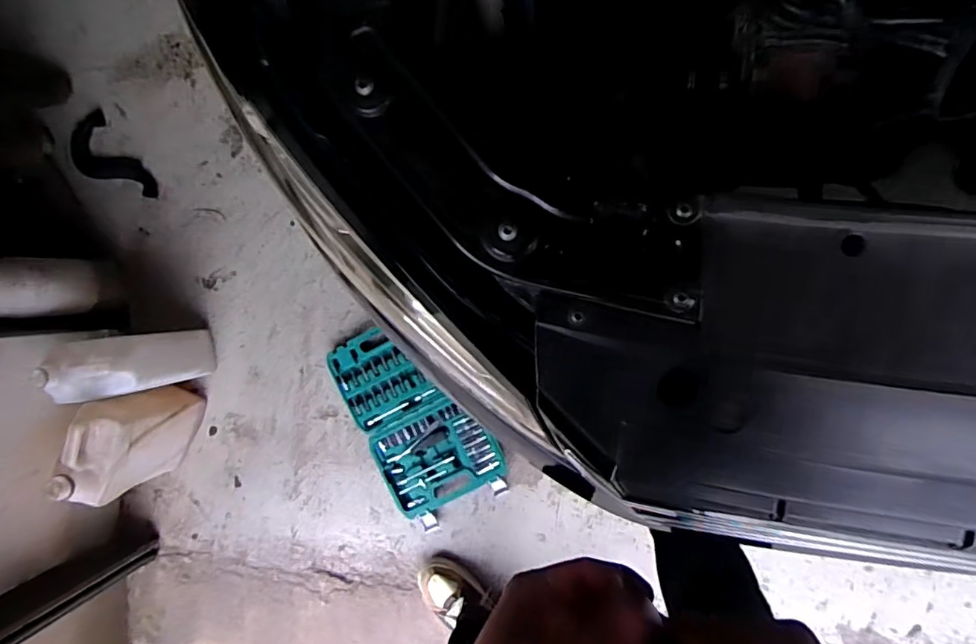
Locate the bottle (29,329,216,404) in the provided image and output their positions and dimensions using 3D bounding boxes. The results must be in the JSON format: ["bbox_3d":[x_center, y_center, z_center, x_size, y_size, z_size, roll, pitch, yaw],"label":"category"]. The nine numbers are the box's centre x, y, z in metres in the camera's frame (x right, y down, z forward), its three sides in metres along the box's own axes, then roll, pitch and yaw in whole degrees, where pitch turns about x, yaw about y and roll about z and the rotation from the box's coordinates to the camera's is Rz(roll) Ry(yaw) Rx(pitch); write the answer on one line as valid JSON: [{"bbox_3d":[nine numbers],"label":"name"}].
[{"bbox_3d":[-0.666,0.074,1.070,0.147,0.296,0.113,-5,91,6],"label":"bottle"}]

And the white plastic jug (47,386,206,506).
[{"bbox_3d":[-0.686,0.223,1.100,0.083,0.298,0.214,18,94,5],"label":"white plastic jug"}]

